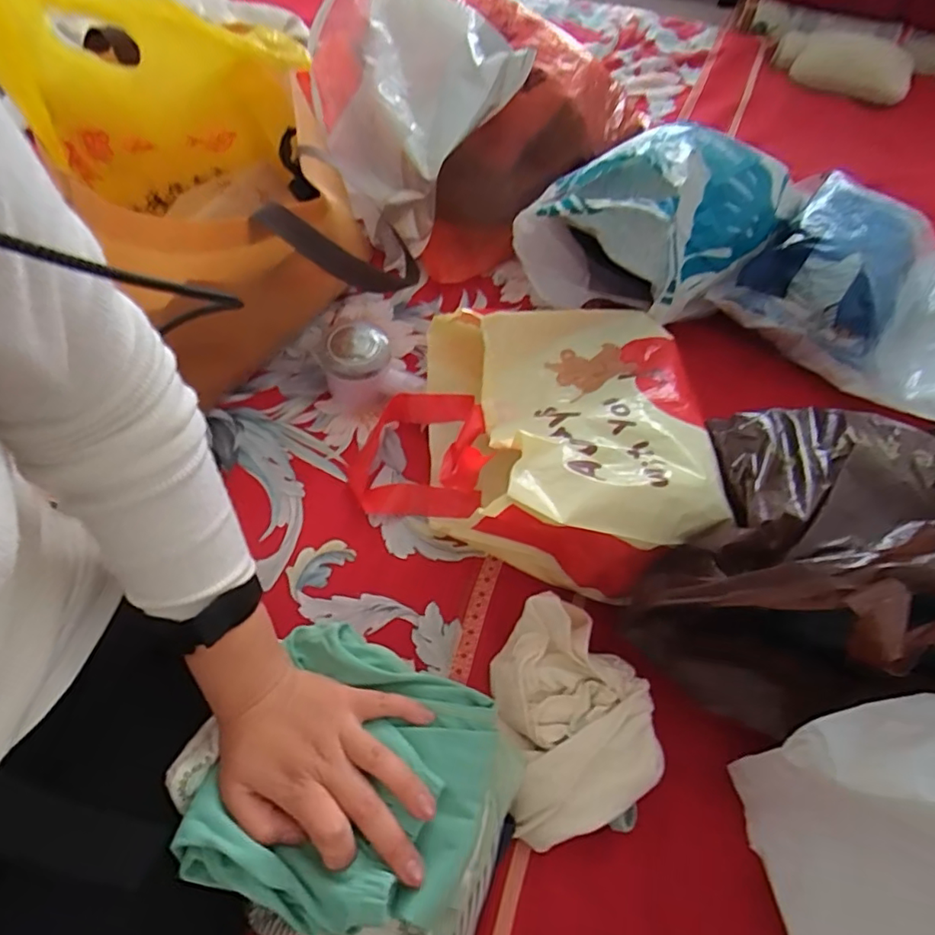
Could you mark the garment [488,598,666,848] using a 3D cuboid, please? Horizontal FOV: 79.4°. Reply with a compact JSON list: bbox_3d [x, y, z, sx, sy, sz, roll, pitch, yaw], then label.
[{"bbox_3d":[0.082,0.194,0.453,0.112,0.053,0.166,-7,60,-7],"label":"garment"}]

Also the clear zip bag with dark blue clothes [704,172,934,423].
[{"bbox_3d":[0.499,-0.205,0.649,0.325,0.120,0.279,38,64,18],"label":"clear zip bag with dark blue clothes"}]

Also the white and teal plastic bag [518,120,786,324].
[{"bbox_3d":[0.226,-0.294,0.673,0.307,0.156,0.205,-32,65,-20],"label":"white and teal plastic bag"}]

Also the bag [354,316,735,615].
[{"bbox_3d":[0.054,-0.043,0.555,0.330,0.152,0.313,3,59,-1],"label":"bag"}]

